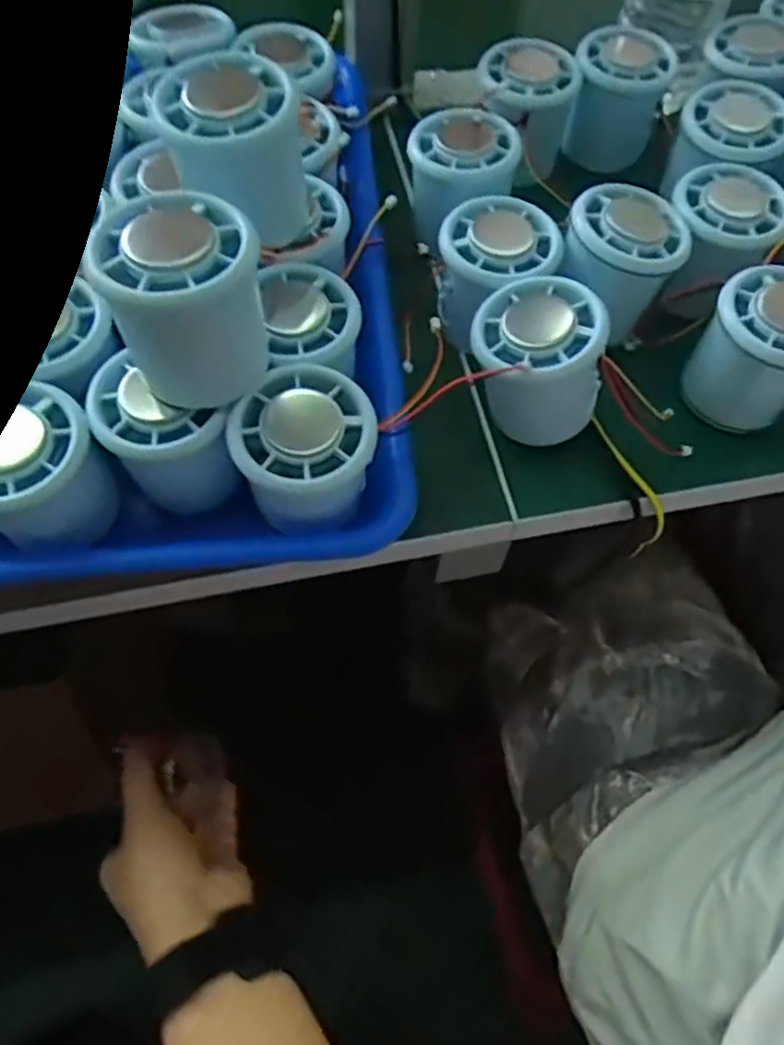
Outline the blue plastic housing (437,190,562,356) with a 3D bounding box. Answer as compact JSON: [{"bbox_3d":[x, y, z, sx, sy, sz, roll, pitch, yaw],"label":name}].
[{"bbox_3d":[0.050,-0.122,0.351,0.056,0.052,0.056,1,62,-2],"label":"blue plastic housing"}]

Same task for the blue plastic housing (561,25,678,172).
[{"bbox_3d":[0.133,-0.253,0.422,0.052,0.059,0.061,12,62,4],"label":"blue plastic housing"}]

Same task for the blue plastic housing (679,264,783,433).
[{"bbox_3d":[0.171,-0.078,0.329,0.056,0.054,0.060,23,63,10],"label":"blue plastic housing"}]

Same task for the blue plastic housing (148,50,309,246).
[{"bbox_3d":[-0.065,-0.153,0.294,0.053,0.060,0.047,-10,62,-8],"label":"blue plastic housing"}]

